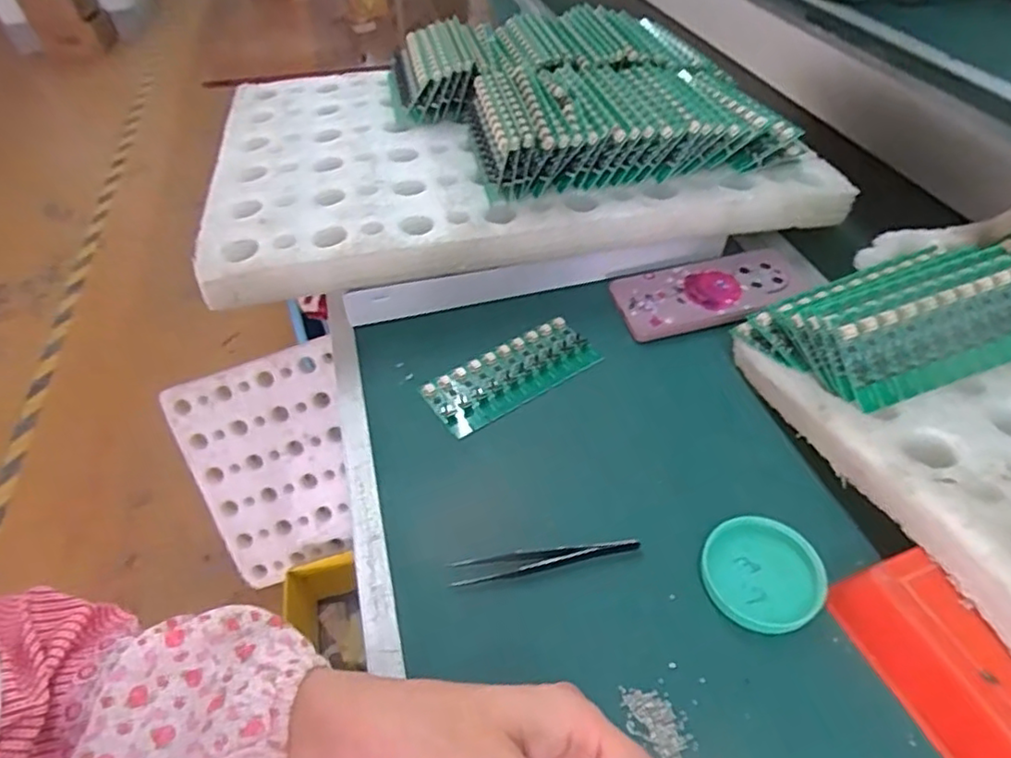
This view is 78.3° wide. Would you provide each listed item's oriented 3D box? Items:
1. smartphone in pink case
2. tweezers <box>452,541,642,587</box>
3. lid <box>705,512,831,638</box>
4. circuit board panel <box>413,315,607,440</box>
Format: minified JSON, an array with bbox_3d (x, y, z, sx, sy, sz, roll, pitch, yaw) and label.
[{"bbox_3d":[0.176,-0.076,0.531,0.162,0.014,0.074,-14,47,-9],"label":"smartphone in pink case"},{"bbox_3d":[0.025,0.109,0.375,0.113,0.009,0.015,-7,47,-3],"label":"tweezers"},{"bbox_3d":[0.150,0.112,0.361,0.065,0.009,0.064,-2,46,2],"label":"lid"},{"bbox_3d":[0.006,-0.004,0.487,0.135,0.009,0.058,-27,51,-21],"label":"circuit board panel"}]

